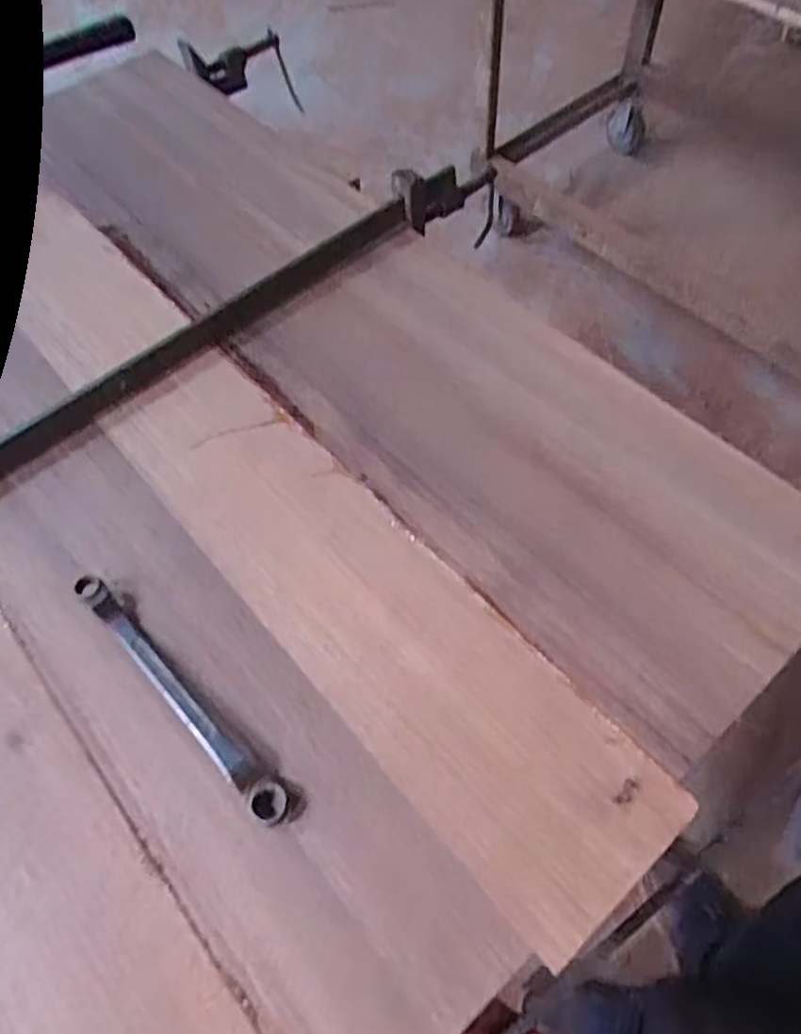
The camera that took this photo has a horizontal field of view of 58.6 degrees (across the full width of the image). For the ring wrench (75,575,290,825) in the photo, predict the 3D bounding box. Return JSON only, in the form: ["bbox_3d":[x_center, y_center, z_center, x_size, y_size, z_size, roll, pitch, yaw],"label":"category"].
[{"bbox_3d":[-0.133,0.104,0.421,0.190,0.016,0.020,40,70,22],"label":"ring wrench"}]

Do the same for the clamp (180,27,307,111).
[{"bbox_3d":[-0.176,-0.490,0.776,0.131,0.088,0.045,-21,59,-33],"label":"clamp"}]

